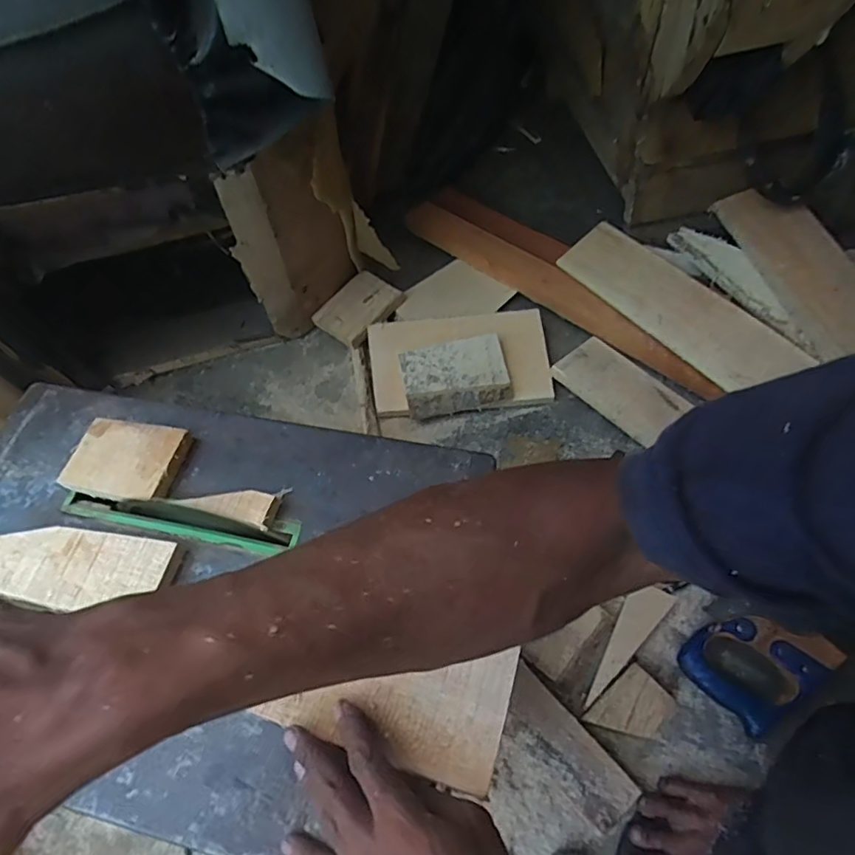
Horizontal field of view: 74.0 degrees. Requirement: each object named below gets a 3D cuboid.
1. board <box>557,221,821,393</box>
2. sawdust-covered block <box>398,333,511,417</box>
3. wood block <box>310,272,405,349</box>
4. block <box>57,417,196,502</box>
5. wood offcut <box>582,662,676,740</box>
[{"bbox_3d":[0.344,-0.178,0.809,0.102,0.016,0.353,-44,62,3],"label":"board"},{"bbox_3d":[0.040,-0.075,0.822,0.146,0.039,0.096,-10,58,-3],"label":"sawdust-covered block"},{"bbox_3d":[-0.110,-0.194,0.918,0.113,0.017,0.123,35,74,31],"label":"wood block"},{"bbox_3d":[-0.283,0.031,0.536,0.101,0.017,0.076,9,59,9],"label":"block"},{"bbox_3d":[0.214,0.297,0.596,0.077,0.027,0.056,-36,63,-18],"label":"wood offcut"}]

